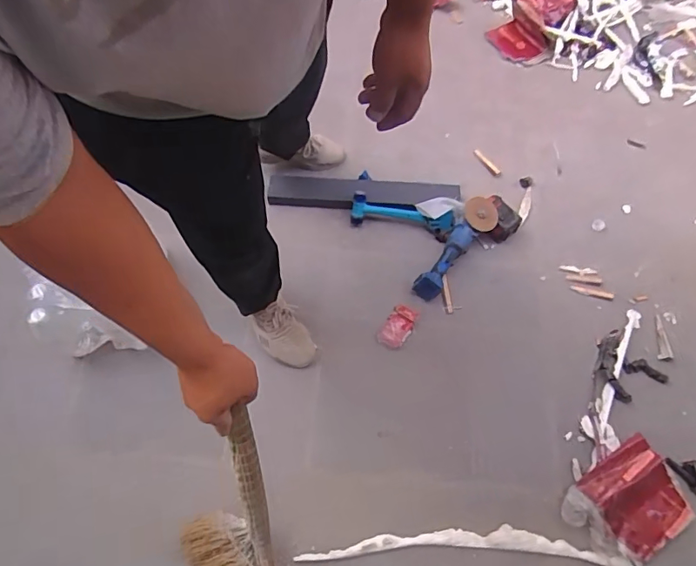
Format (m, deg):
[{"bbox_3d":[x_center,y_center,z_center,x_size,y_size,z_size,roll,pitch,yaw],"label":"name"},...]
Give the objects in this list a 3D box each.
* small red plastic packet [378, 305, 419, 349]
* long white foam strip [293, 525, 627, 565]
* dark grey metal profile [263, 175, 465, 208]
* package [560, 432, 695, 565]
[{"bbox_3d":[0.137,0.118,1.322,0.072,0.014,0.129,33,68,14],"label":"small red plastic packet"},{"bbox_3d":[0.312,0.597,1.099,0.848,0.030,0.098,4,64,1],"label":"long white foam strip"},{"bbox_3d":[0.044,-0.268,1.443,0.552,0.033,0.095,0,71,1],"label":"dark grey metal profile"},{"bbox_3d":[0.655,0.515,1.133,0.275,0.041,0.212,-33,69,-15],"label":"package"}]

